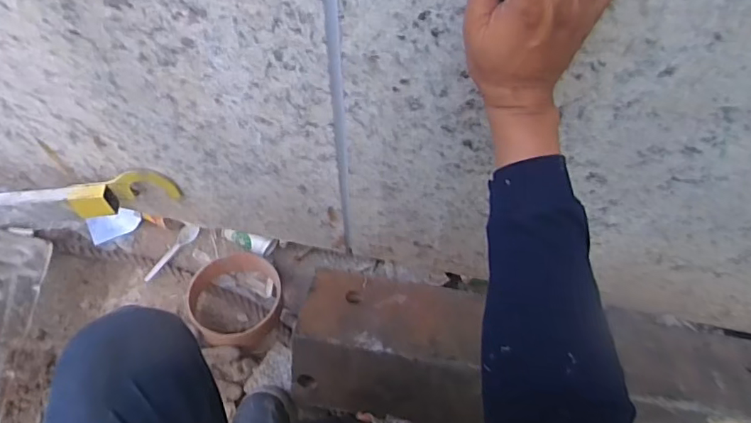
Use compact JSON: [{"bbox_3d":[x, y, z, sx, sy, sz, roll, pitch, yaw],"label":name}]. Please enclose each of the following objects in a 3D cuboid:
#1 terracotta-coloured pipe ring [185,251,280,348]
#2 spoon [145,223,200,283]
[{"bbox_3d":[-0.244,0.151,0.918,0.160,0.056,0.170,0,62,-1],"label":"terracotta-coloured pipe ring"},{"bbox_3d":[-0.389,0.076,1.004,0.038,0.013,0.146,21,47,10],"label":"spoon"}]

